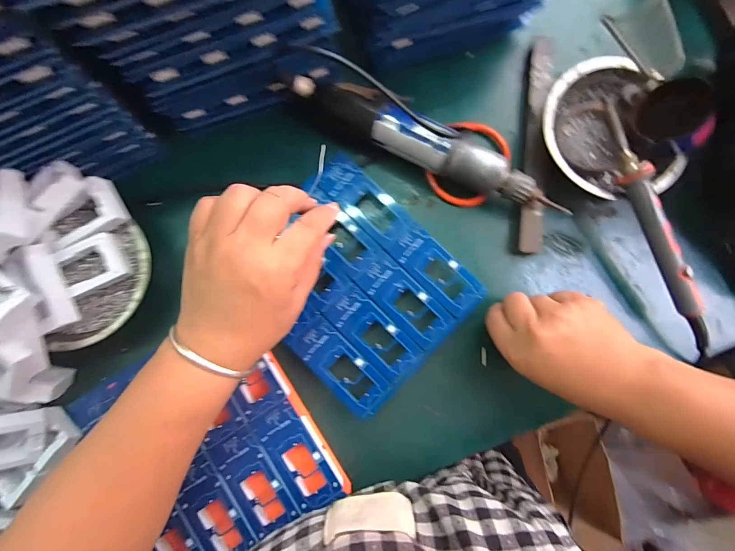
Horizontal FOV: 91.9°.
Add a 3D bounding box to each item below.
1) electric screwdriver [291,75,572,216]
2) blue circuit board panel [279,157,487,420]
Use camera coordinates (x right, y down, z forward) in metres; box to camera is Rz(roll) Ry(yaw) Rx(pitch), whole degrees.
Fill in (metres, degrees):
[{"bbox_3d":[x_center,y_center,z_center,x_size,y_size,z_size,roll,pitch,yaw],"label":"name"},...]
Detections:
[{"bbox_3d":[0.058,-0.115,0.324,0.263,0.036,0.039,24,84,1],"label":"electric screwdriver"},{"bbox_3d":[-0.014,0.005,0.328,0.160,0.005,0.186,-45,86,-5],"label":"blue circuit board panel"}]

